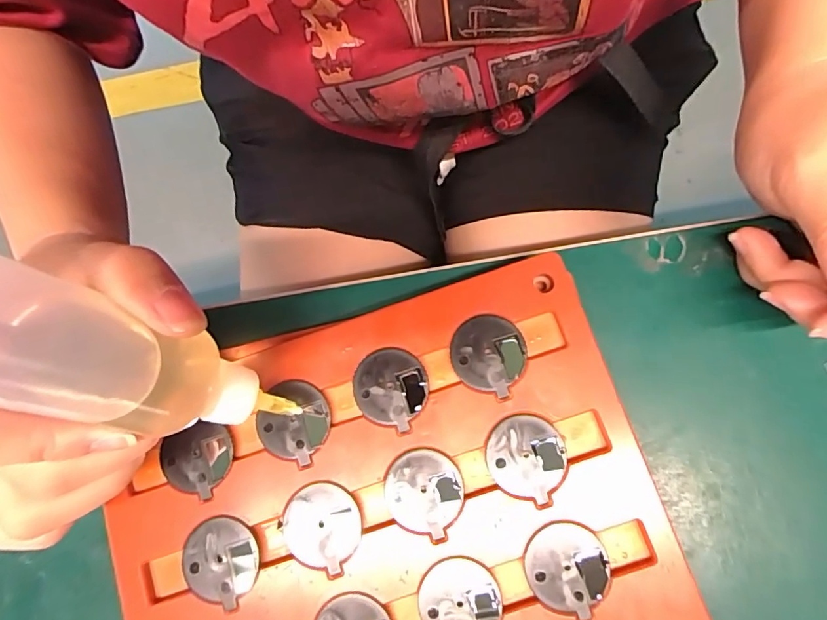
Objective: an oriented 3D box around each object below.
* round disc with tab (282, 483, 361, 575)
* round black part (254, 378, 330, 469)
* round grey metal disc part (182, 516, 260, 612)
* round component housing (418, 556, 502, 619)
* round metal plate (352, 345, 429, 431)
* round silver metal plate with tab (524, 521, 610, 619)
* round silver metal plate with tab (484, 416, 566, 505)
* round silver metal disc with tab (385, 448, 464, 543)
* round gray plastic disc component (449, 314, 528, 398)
[{"bbox_3d":[-0.034,0.079,0.177,0.028,0.004,0.028,-1,80,5],"label":"round disc with tab"},{"bbox_3d":[-0.046,0.042,0.184,0.028,0.004,0.028,-1,80,5],"label":"round black part"},{"bbox_3d":[-0.070,0.093,0.175,0.027,0.004,0.030,-23,79,1],"label":"round grey metal disc part"},{"bbox_3d":[0.017,0.103,0.168,0.028,0.004,0.028,-1,80,5],"label":"round component housing"},{"bbox_3d":[-0.009,0.029,0.184,0.028,0.004,0.028,-1,80,5],"label":"round metal plate"},{"bbox_3d":[0.054,0.091,0.169,0.029,0.004,0.028,-1,80,5],"label":"round silver metal plate with tab"},{"bbox_3d":[0.041,0.054,0.176,0.028,0.004,0.028,-1,80,5],"label":"round silver metal plate with tab"},{"bbox_3d":[0.004,0.066,0.176,0.028,0.004,0.028,-1,80,5],"label":"round silver metal disc with tab"},{"bbox_3d":[0.029,0.017,0.184,0.028,0.004,0.028,-1,80,5],"label":"round gray plastic disc component"}]

